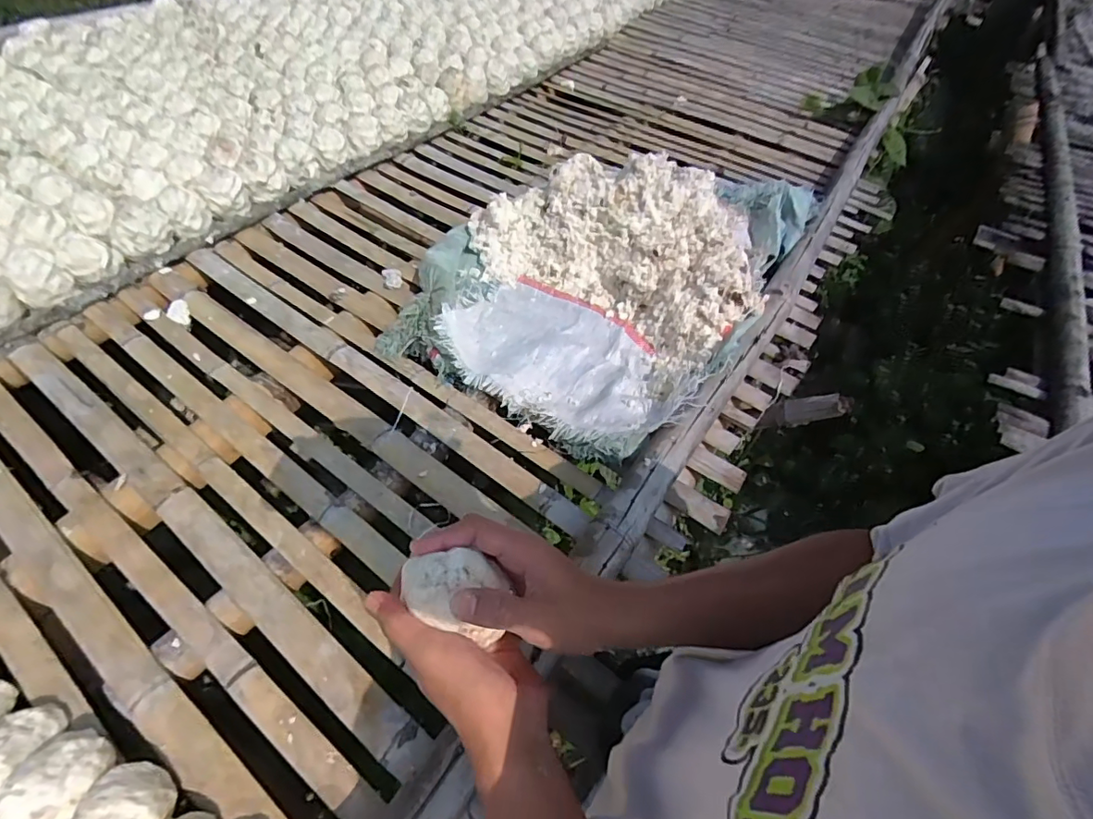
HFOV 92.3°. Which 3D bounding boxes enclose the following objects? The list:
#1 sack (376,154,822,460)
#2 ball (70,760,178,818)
[{"bbox_3d":[0.117,-0.293,0.963,0.558,0.140,0.781,29,55,19],"label":"sack"},{"bbox_3d":[-0.360,0.349,0.449,0.067,0.062,0.076,10,52,-1],"label":"ball"}]

